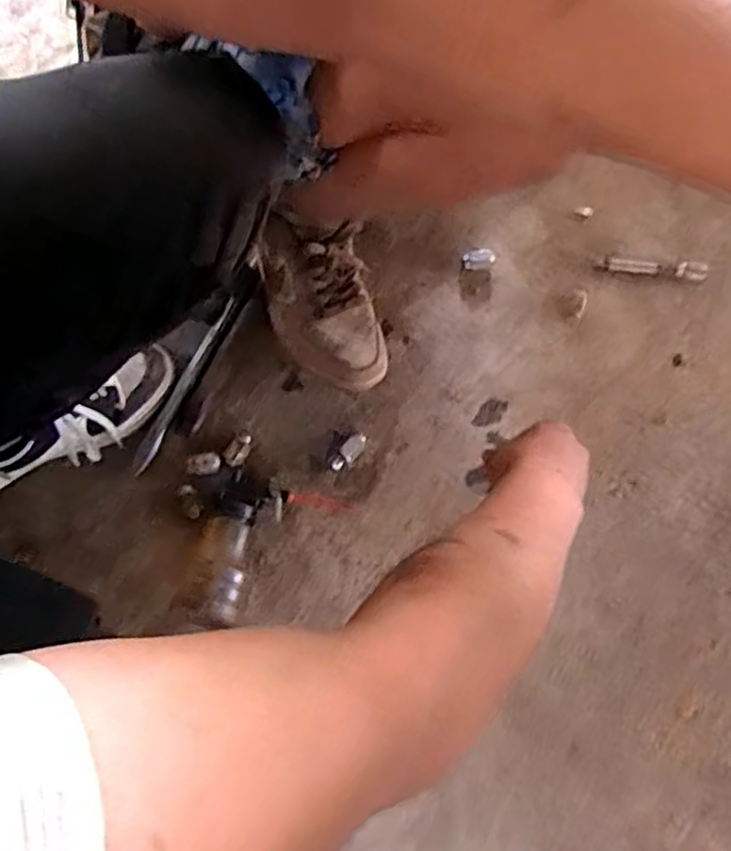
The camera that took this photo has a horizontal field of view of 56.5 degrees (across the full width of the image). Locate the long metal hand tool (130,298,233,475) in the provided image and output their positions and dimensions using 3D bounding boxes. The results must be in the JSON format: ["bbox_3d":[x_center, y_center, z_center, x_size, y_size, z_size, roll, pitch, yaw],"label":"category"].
[{"bbox_3d":[-0.200,-0.046,0.742,0.018,0.011,0.212,24,78,5],"label":"long metal hand tool"}]

